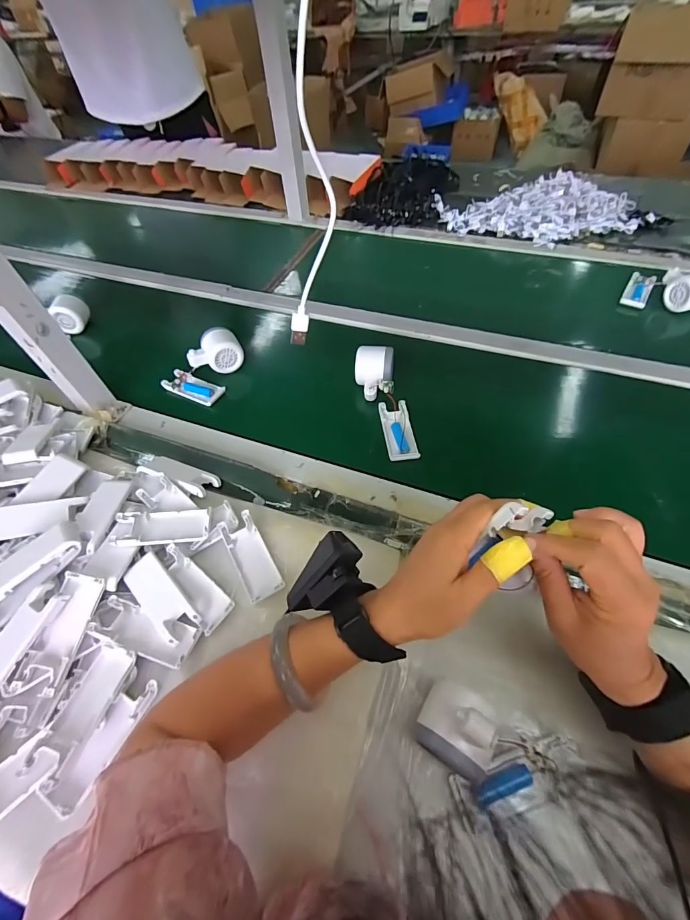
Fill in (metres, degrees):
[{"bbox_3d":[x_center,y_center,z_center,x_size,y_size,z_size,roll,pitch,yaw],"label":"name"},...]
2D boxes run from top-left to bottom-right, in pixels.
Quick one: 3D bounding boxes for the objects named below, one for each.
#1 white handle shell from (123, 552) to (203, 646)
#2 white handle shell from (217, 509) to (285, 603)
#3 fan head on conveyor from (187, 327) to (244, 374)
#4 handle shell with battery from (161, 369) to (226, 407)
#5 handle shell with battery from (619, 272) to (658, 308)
[{"bbox_3d":[-0.192,0.143,0.394,0.099,0.011,0.038,37,65,26],"label":"white handle shell"},{"bbox_3d":[-0.105,0.107,0.422,0.038,0.016,0.101,-27,57,-14],"label":"white handle shell"},{"bbox_3d":[-0.212,-0.175,0.618,0.084,0.054,0.049,-36,59,-19],"label":"fan head on conveyor"},{"bbox_3d":[-0.244,-0.116,0.607,0.096,0.018,0.044,16,57,16],"label":"handle shell with battery"},{"bbox_3d":[0.544,-0.315,0.701,0.040,0.012,0.098,28,61,22],"label":"handle shell with battery"}]

